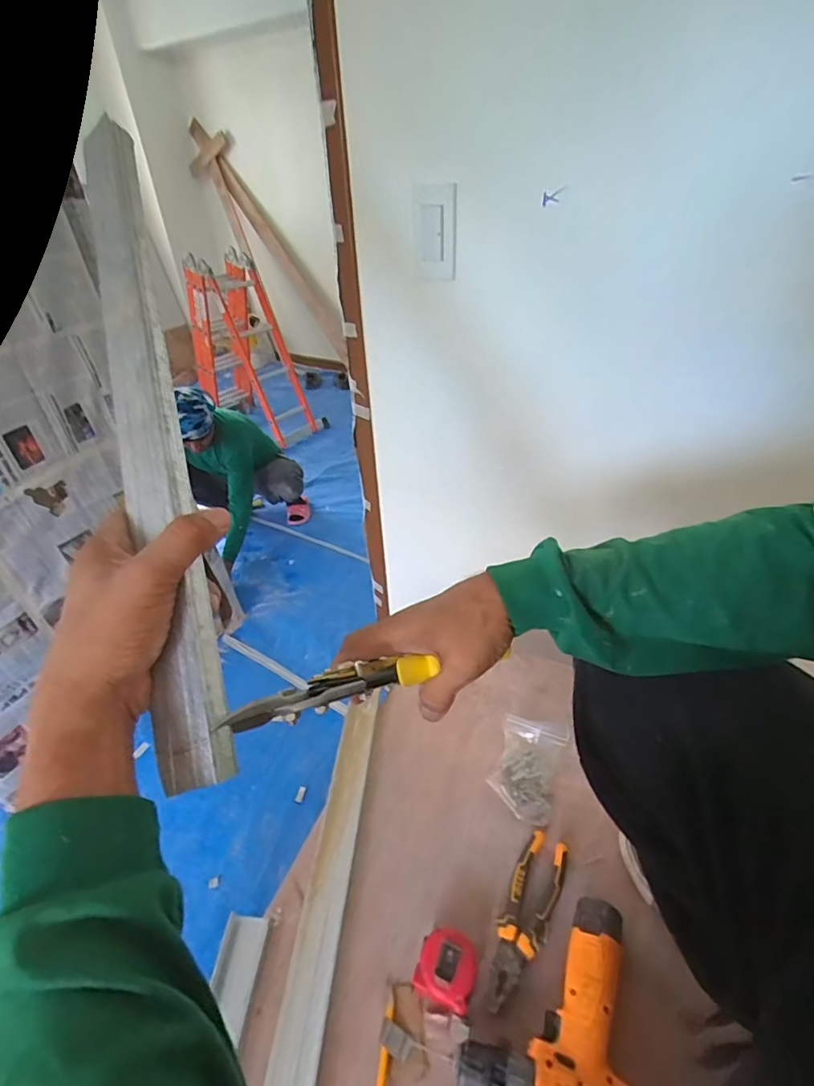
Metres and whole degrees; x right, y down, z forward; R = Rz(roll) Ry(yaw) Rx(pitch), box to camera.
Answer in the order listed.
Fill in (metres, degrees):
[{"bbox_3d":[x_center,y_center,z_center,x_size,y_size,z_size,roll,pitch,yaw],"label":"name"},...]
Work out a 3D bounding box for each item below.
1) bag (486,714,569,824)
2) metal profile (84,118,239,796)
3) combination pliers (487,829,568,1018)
[{"bbox_3d":[0.178,0.330,0.725,0.093,0.039,0.135,14,40,21],"label":"bag"},{"bbox_3d":[-0.194,-0.107,0.359,0.047,0.032,0.533,-13,72,-14],"label":"metal profile"},{"bbox_3d":[0.144,0.447,0.589,0.053,0.014,0.192,18,41,26],"label":"combination pliers"}]

